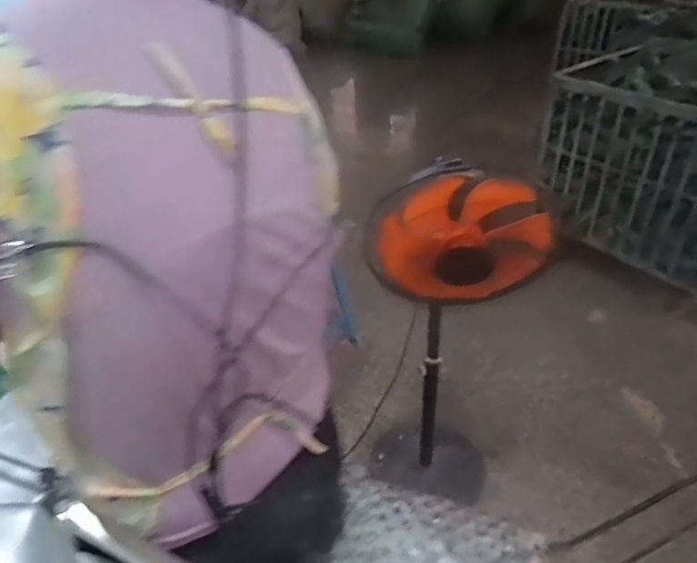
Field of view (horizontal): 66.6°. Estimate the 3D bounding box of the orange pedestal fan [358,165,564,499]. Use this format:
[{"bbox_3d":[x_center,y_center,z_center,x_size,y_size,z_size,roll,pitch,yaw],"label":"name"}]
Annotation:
[{"bbox_3d":[0.223,0.206,1.262,0.316,1.120,0.338,1,37,6],"label":"orange pedestal fan"}]

